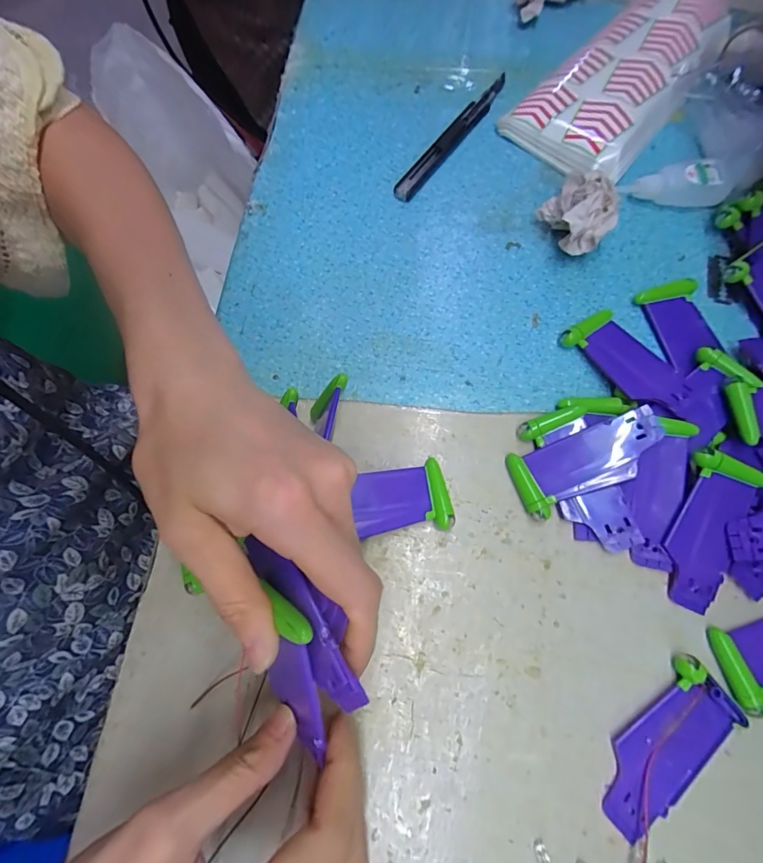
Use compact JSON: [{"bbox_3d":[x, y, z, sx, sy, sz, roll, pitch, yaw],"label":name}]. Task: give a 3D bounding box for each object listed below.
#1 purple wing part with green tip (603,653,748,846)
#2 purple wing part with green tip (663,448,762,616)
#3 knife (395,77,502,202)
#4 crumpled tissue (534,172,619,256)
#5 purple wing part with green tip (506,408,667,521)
[{"bbox_3d":[0.148,0.165,0.226,0.088,0.009,0.039,-40,76,-11],"label":"purple wing part with green tip"},{"bbox_3d":[0.190,0.058,0.250,0.040,0.007,0.090,20,86,7],"label":"purple wing part with green tip"},{"bbox_3d":[0.058,-0.243,0.354,0.018,0.008,0.147,34,75,11],"label":"knife"},{"bbox_3d":[0.143,-0.155,0.308,0.049,0.044,0.051,-5,72,-1],"label":"crumpled tissue"},{"bbox_3d":[0.125,0.017,0.262,0.090,0.008,0.039,-28,73,6],"label":"purple wing part with green tip"}]

